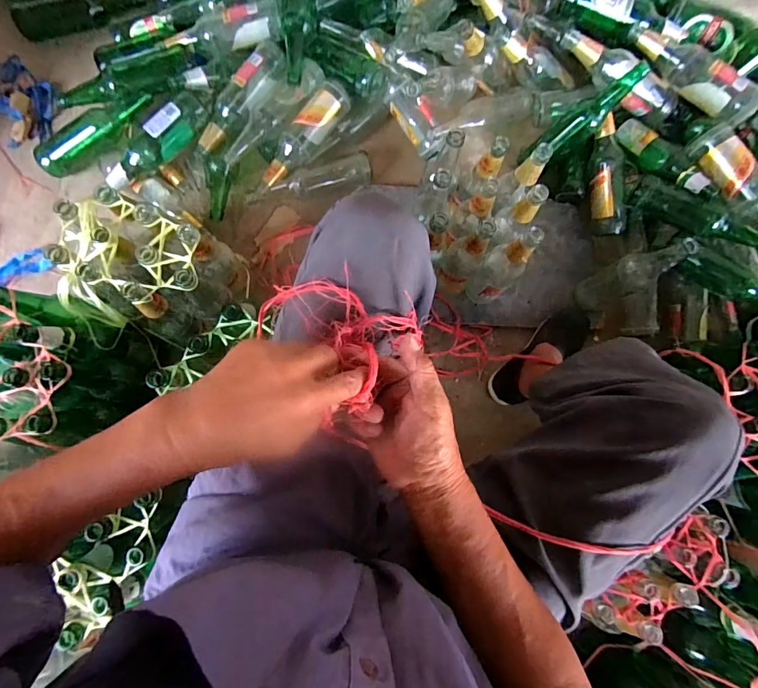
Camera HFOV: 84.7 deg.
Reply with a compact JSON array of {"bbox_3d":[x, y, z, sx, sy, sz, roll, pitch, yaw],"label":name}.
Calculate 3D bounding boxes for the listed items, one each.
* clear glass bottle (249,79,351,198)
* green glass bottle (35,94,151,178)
[{"bbox_3d":[-0.161,-0.404,0.832,0.067,0.067,0.267,40,93,3],"label":"clear glass bottle"},{"bbox_3d":[-0.563,-0.421,0.832,0.249,0.063,0.067,-29,84,7],"label":"green glass bottle"}]

